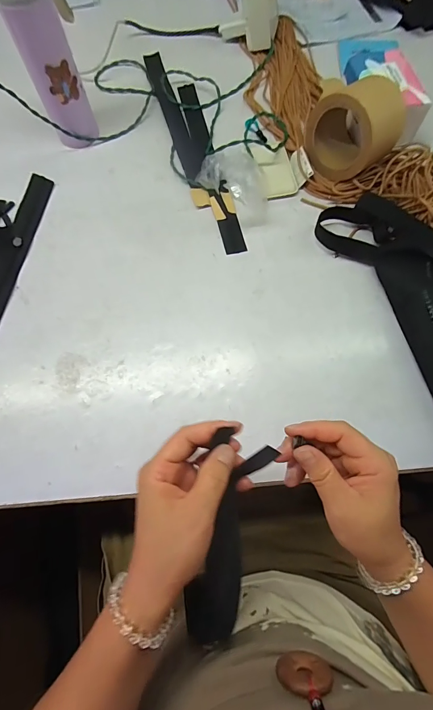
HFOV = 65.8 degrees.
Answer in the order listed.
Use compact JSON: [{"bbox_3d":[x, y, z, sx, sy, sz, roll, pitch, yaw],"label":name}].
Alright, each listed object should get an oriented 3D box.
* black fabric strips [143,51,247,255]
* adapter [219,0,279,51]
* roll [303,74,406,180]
[{"bbox_3d":[-0.038,-0.344,0.533,0.065,0.022,0.432,-14,71,-5],"label":"black fabric strips"},{"bbox_3d":[0.055,-0.594,0.569,0.099,0.093,0.083,11,71,4],"label":"adapter"},{"bbox_3d":[0.189,-0.309,0.460,0.089,0.110,0.102,-37,75,-12],"label":"roll"}]

